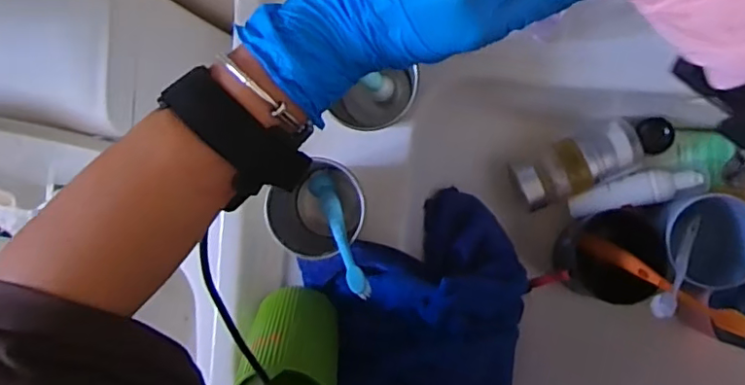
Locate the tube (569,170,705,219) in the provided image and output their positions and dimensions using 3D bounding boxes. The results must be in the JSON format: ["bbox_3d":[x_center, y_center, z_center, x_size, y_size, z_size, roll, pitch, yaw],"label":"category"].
[{"bbox_3d":[0.261,-0.001,0.571,0.119,0.025,0.031,-13,91,7],"label":"tube"}]

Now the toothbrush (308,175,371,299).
[{"bbox_3d":[-0.027,0.028,0.450,0.017,0.144,0.016,-35,126,7],"label":"toothbrush"}]

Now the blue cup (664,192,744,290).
[{"bbox_3d":[0.317,0.045,0.551,0.087,0.073,0.088,0,93,7],"label":"blue cup"}]

